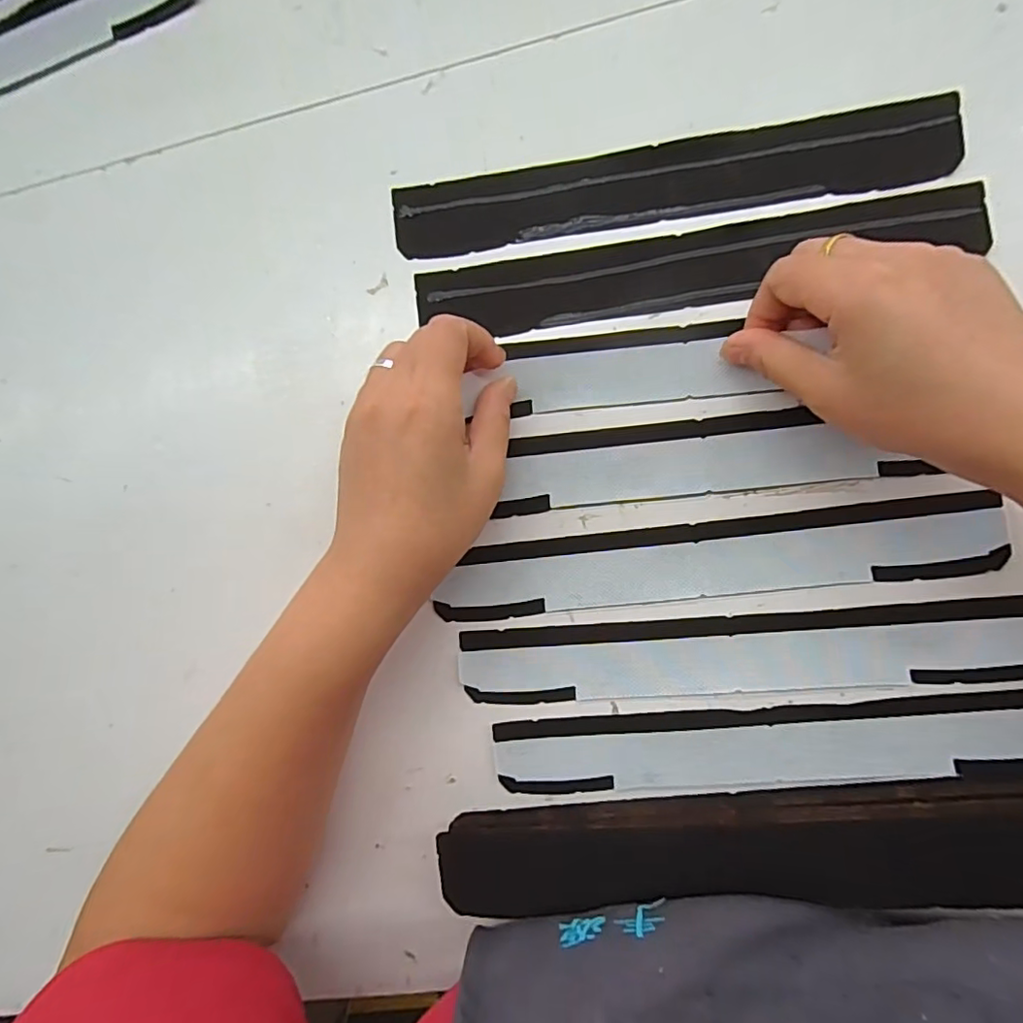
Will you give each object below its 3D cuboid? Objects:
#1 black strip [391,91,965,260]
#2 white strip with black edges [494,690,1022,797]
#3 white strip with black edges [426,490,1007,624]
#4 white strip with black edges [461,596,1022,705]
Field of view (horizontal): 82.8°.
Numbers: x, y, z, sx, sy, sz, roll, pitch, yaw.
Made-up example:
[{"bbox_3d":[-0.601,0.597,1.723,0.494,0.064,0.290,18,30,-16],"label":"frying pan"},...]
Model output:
[{"bbox_3d":[0.070,-0.157,0.277,0.256,0.004,0.035,-5,91,8],"label":"black strip"},{"bbox_3d":[0.122,0.110,0.271,0.256,0.004,0.040,-7,91,8],"label":"white strip with black edges"},{"bbox_3d":[0.091,0.024,0.279,0.252,0.010,0.036,-7,91,8],"label":"white strip with black edges"},{"bbox_3d":[0.105,0.067,0.274,0.257,0.007,0.039,-5,91,8],"label":"white strip with black edges"}]

